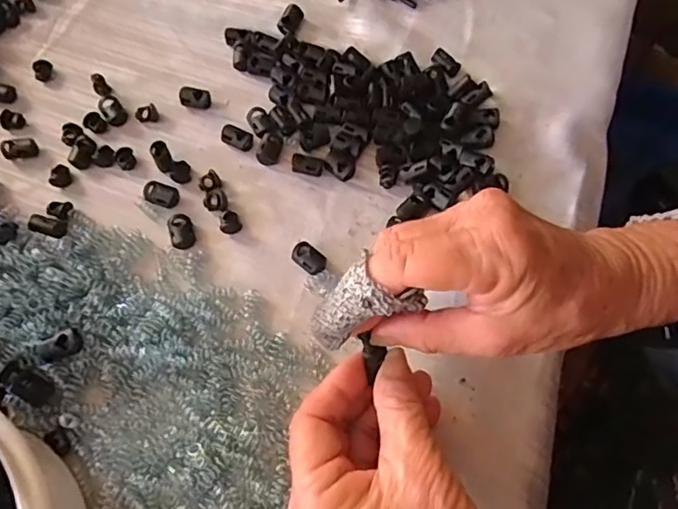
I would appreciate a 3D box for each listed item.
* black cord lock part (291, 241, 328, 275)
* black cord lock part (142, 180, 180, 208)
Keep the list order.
[{"bbox_3d":[-0.018,0.003,0.318,0.021,0.009,0.014,33,71,14],"label":"black cord lock part"},{"bbox_3d":[-0.110,-0.038,0.334,0.021,0.007,0.015,15,68,7],"label":"black cord lock part"}]

